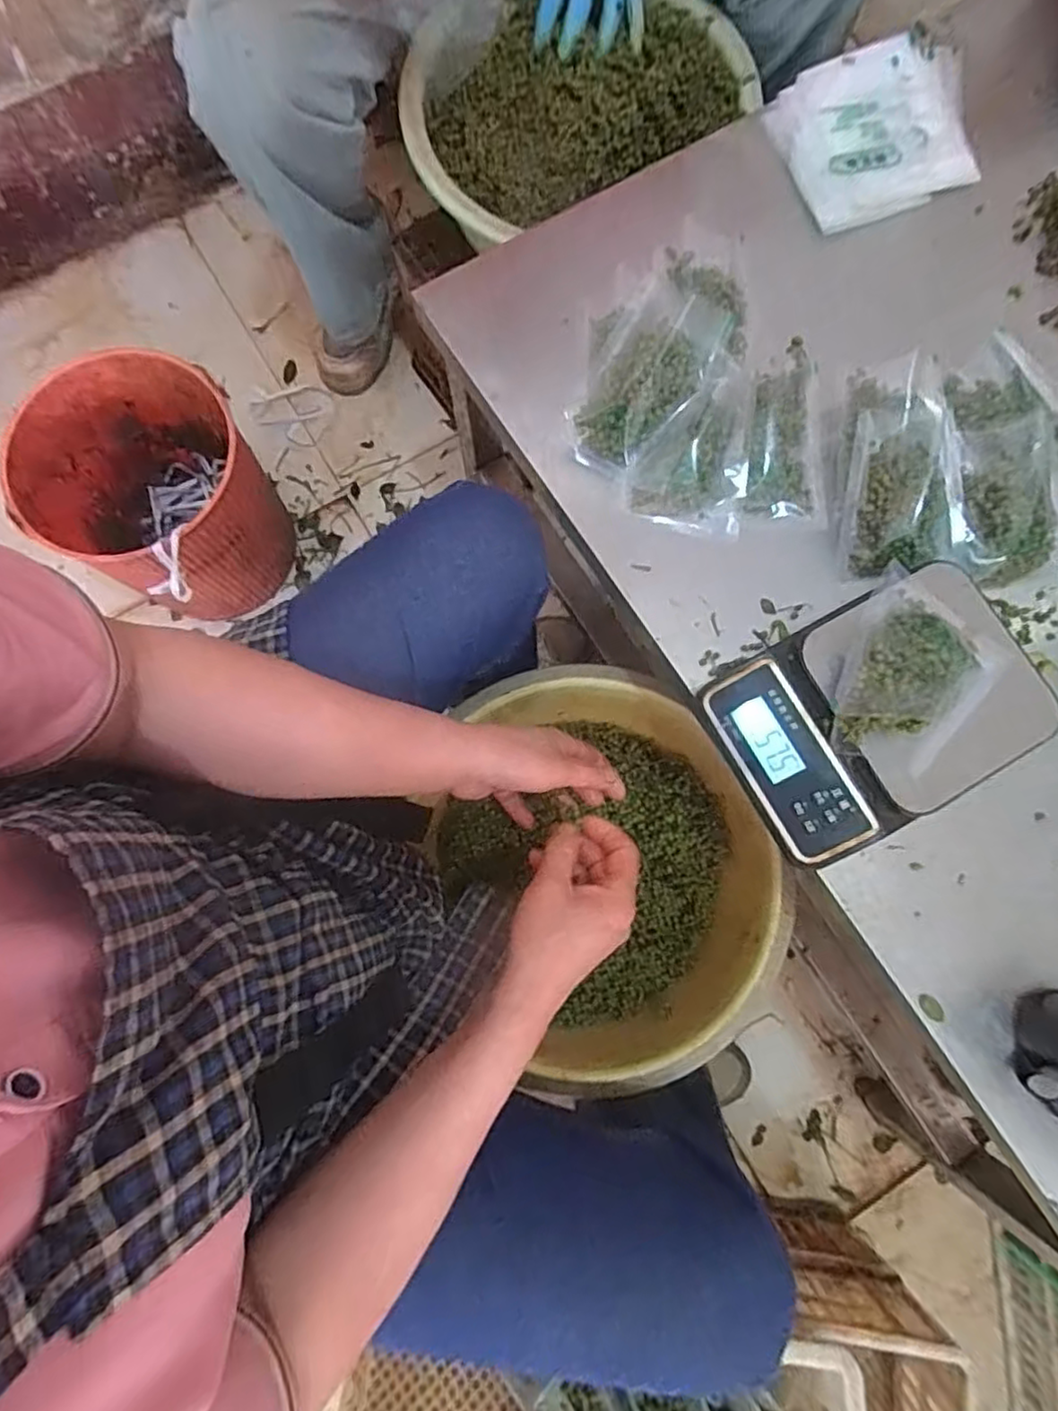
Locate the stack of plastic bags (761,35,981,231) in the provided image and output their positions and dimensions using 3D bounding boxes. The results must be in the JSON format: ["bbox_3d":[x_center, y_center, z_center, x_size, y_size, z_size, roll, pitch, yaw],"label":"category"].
[{"bbox_3d":[0.313,-0.517,0.594,0.189,0.017,0.161,-19,80,-4],"label":"stack of plastic bags"}]

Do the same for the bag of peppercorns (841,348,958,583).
[{"bbox_3d":[0.292,-0.194,0.517,0.089,0.051,0.181,2,79,-1],"label":"bag of peppercorns"}]

